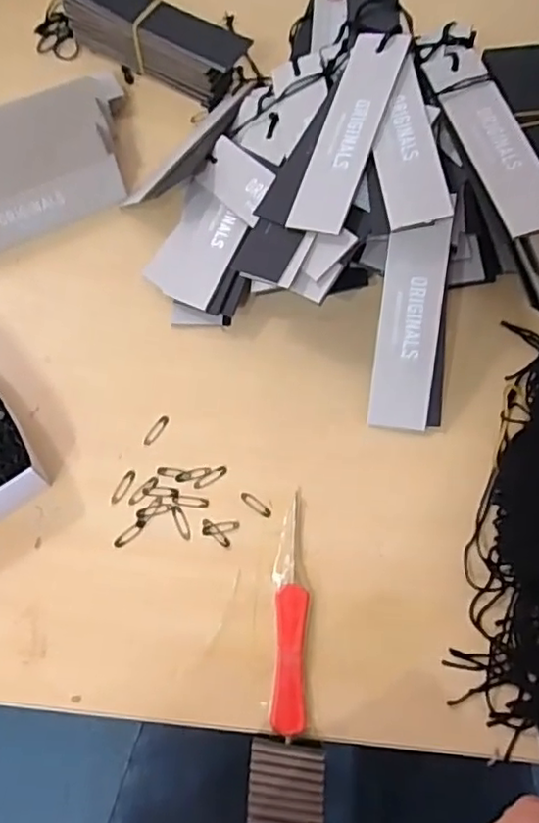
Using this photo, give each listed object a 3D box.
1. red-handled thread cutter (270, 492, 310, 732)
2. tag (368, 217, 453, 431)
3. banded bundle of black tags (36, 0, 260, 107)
[{"bbox_3d":[0.010,0.095,0.307,0.017,0.007,0.111,1,65,0],"label":"red-handled thread cutter"},{"bbox_3d":[0.076,-0.045,0.339,0.033,0.004,0.109,7,97,11],"label":"tag"},{"bbox_3d":[-0.094,-0.279,0.461,0.174,0.047,0.051,25,67,11],"label":"banded bundle of black tags"}]

